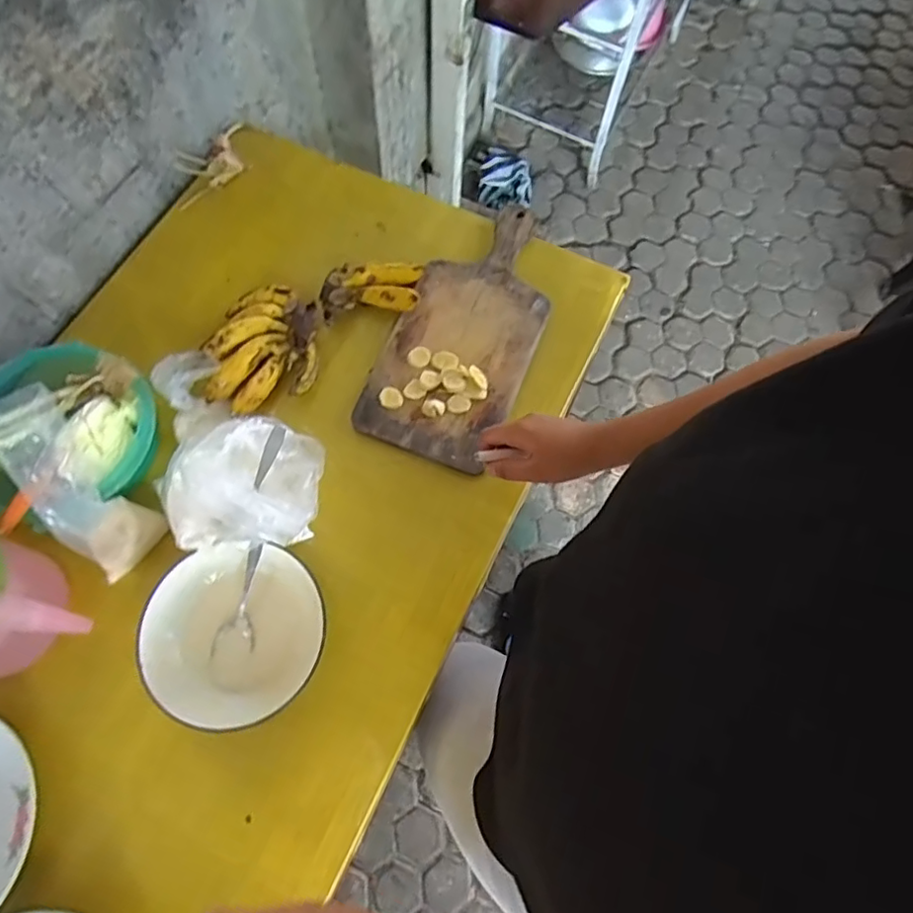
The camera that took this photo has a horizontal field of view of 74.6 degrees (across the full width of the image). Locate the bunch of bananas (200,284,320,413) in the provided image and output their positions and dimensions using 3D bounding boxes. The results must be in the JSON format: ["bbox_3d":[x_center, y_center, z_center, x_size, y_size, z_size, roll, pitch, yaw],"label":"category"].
[{"bbox_3d":[-0.225,-0.136,0.700,0.123,0.066,0.166,-1,70,-2],"label":"bunch of bananas"}]

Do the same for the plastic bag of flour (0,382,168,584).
[{"bbox_3d":[-0.364,0.034,0.577,0.074,0.205,0.064,-30,37,-12],"label":"plastic bag of flour"}]

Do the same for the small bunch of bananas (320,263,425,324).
[{"bbox_3d":[-0.104,-0.209,0.737,0.129,0.040,0.077,-8,71,-5],"label":"small bunch of bananas"}]

